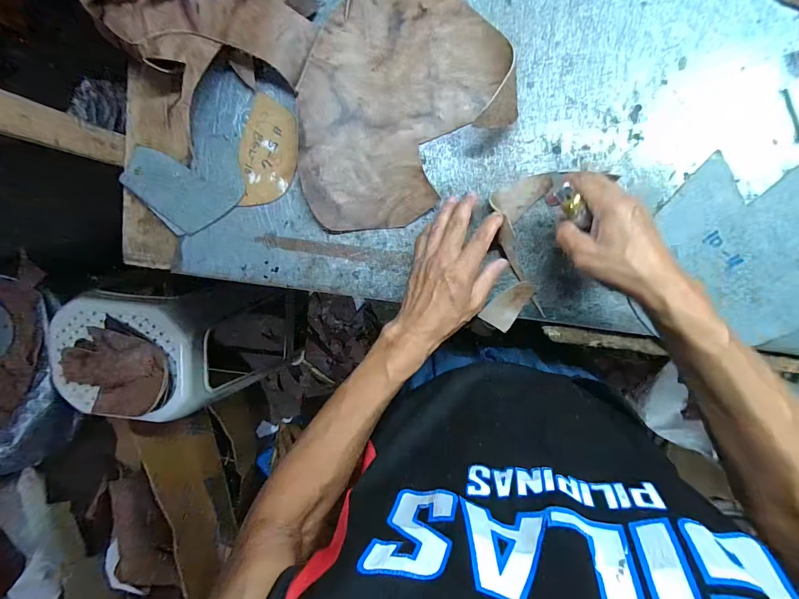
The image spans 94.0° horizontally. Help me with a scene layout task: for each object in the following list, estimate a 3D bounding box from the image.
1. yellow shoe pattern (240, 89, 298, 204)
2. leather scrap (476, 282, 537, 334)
[{"bbox_3d":[-0.157,-0.178,0.450,0.068,0.004,0.125,1,94,1],"label":"yellow shoe pattern"},{"bbox_3d":[0.128,0.003,0.439,0.036,0.011,0.064,32,97,-1],"label":"leather scrap"}]

